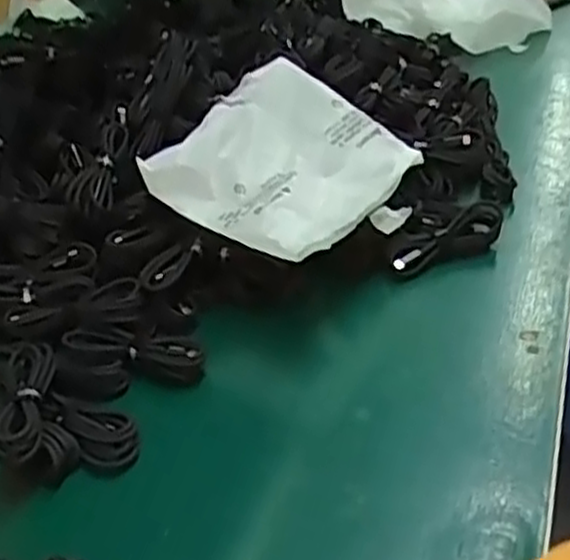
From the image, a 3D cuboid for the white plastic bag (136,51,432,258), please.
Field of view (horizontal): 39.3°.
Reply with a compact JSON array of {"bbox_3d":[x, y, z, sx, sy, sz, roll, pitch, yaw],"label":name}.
[{"bbox_3d":[0.000,-0.098,0.651,0.162,0.029,0.186,35,63,21],"label":"white plastic bag"}]

